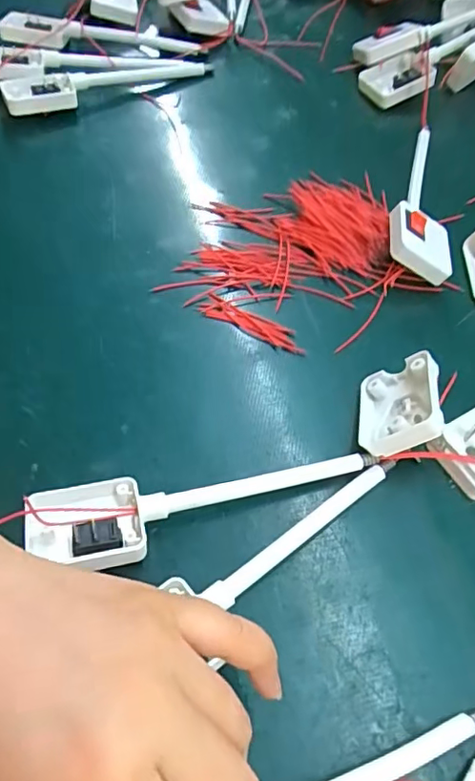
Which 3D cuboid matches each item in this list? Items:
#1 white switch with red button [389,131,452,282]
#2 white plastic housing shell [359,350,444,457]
[{"bbox_3d":[0.117,-0.130,0.362,0.037,0.026,0.147,10,58,4],"label":"white switch with red button"},{"bbox_3d":[0.078,0.008,0.271,0.013,0.042,0.049,44,40,-26],"label":"white plastic housing shell"}]

